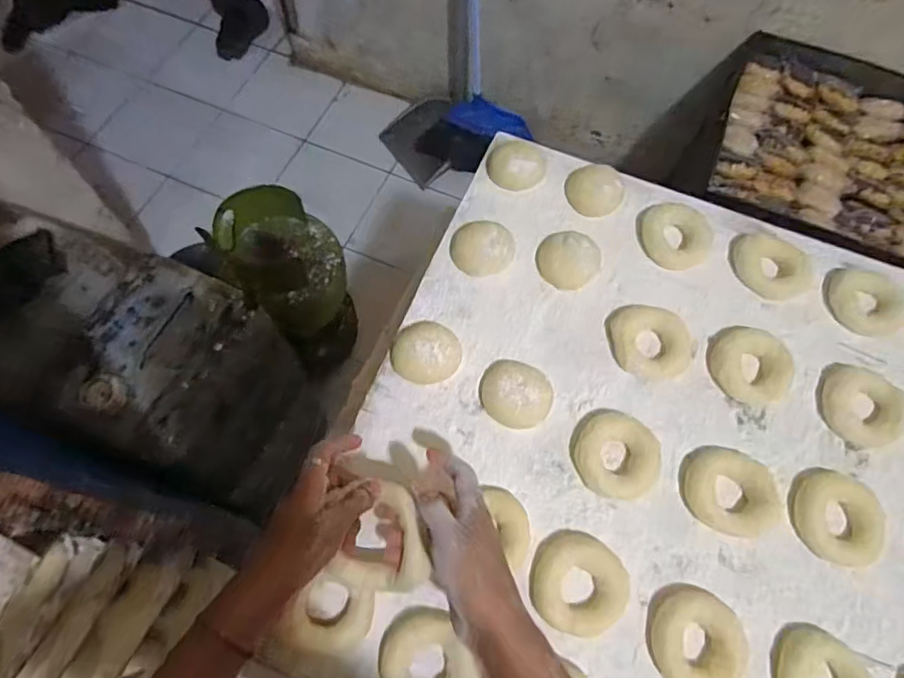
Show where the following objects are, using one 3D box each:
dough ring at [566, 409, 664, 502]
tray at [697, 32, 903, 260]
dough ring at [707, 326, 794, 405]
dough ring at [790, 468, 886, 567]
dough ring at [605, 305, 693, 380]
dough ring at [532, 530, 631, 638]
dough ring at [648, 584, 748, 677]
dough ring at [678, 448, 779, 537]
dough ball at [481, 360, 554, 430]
[{"bbox_3d":[0.148,0.104,0.503,0.077,0.018,0.075,1,64,-2],"label":"dough ring"},{"bbox_3d":[0.881,-0.351,1.099,0.679,0.060,0.469,23,65,9],"label":"tray"},{"bbox_3d":[0.286,0.024,0.534,0.076,0.020,0.068,30,67,12],"label":"dough ring"},{"bbox_3d":[0.335,0.155,0.486,0.078,0.010,0.075,1,64,-2],"label":"dough ring"},{"bbox_3d":[0.192,0.003,0.540,0.079,0.018,0.067,7,64,2],"label":"dough ring"},{"bbox_3d":[0.103,0.201,0.456,0.076,0.021,0.072,1,64,-2],"label":"dough ring"},{"bbox_3d":[0.194,0.241,0.442,0.070,0.015,0.079,-40,72,-19],"label":"dough ring"},{"bbox_3d":[0.245,0.134,0.489,0.084,0.019,0.073,21,65,8],"label":"dough ring"},{"bbox_3d":[0.060,0.050,0.513,0.065,0.023,0.058,25,66,10],"label":"dough ball"}]

